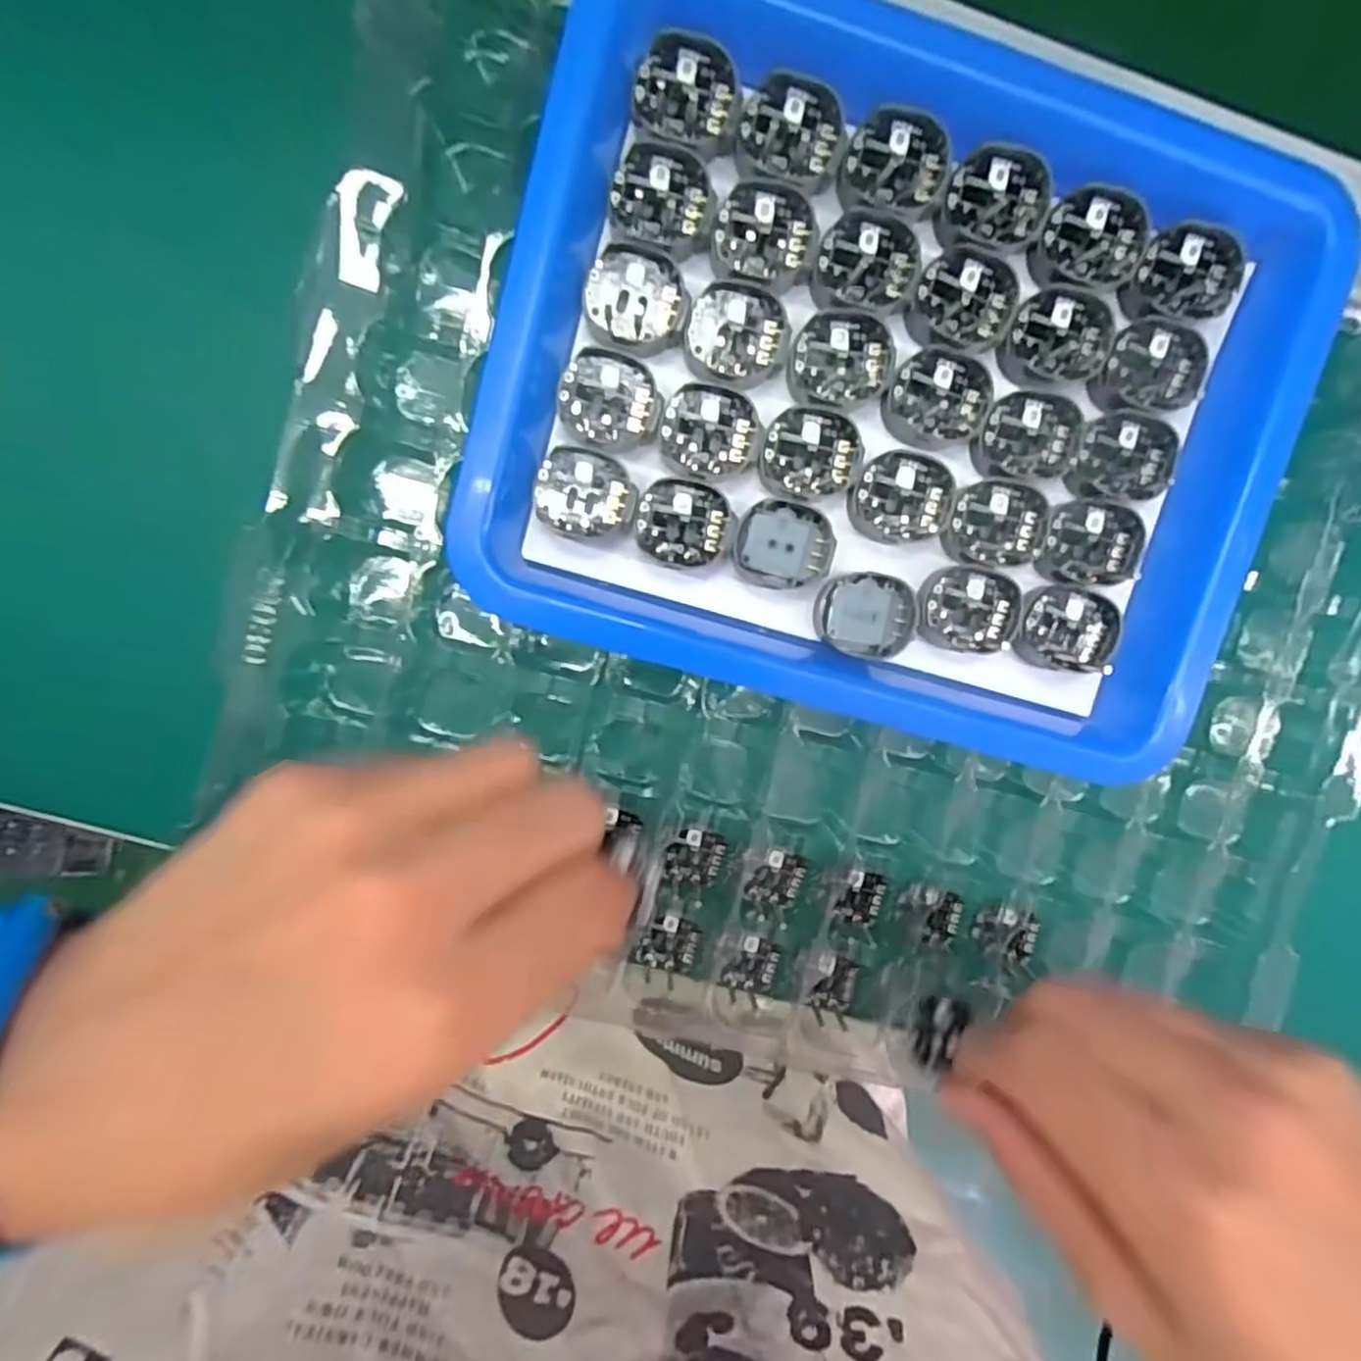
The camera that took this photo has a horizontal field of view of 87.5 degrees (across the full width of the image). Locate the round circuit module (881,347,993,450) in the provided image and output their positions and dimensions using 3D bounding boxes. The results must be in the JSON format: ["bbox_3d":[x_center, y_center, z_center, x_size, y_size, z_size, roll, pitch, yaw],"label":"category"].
[{"bbox_3d":[0.073,-0.080,0.200,0.030,0.004,0.027,0,95,-4],"label":"round circuit module"}]

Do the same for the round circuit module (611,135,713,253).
[{"bbox_3d":[-0.005,-0.129,0.189,0.027,0.005,0.024,18,94,-5],"label":"round circuit module"}]

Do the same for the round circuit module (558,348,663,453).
[{"bbox_3d":[-0.019,-0.077,0.195,0.027,0.004,0.025,0,95,-4],"label":"round circuit module"}]

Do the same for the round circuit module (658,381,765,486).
[{"bbox_3d":[0.009,-0.069,0.199,0.028,0.004,0.026,0,95,-4],"label":"round circuit module"}]

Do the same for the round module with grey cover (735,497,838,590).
[{"bbox_3d":[0.030,-0.039,0.207,0.028,0.005,0.024,5,95,-4],"label":"round module with grey cover"}]

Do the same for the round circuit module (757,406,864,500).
[{"bbox_3d":[0.037,-0.064,0.201,0.029,0.004,0.025,2,95,-4],"label":"round circuit module"}]

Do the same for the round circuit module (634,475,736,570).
[{"bbox_3d":[0.001,-0.045,0.207,0.028,0.009,0.024,6,95,-4],"label":"round circuit module"}]

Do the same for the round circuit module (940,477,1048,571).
[{"bbox_3d":[0.092,-0.046,0.208,0.030,0.004,0.025,1,95,-4],"label":"round circuit module"}]

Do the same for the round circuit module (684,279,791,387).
[{"bbox_3d":[0.016,-0.096,0.195,0.028,0.004,0.026,4,95,-4],"label":"round circuit module"}]

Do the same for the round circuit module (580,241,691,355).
[{"bbox_3d":[-0.012,-0.103,0.191,0.027,0.004,0.026,6,95,-4],"label":"round circuit module"}]

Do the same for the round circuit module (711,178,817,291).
[{"bbox_3d":[0.023,-0.121,0.191,0.028,0.004,0.025,6,95,-4],"label":"round circuit module"}]

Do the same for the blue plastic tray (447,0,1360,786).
[{"bbox_3d":[0.059,-0.081,0.212,0.216,0.054,0.181,16,94,-5],"label":"blue plastic tray"}]

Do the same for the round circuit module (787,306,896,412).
[{"bbox_3d":[0.045,-0.090,0.197,0.028,0.004,0.027,5,95,-4],"label":"round circuit module"}]

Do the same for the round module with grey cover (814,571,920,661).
[{"bbox_3d":[0.056,-0.019,0.213,0.029,0.008,0.024,17,94,-5],"label":"round module with grey cover"}]

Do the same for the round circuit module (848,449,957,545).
[{"bbox_3d":[0.064,-0.053,0.205,0.029,0.005,0.025,2,95,-4],"label":"round circuit module"}]

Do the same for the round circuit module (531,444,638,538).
[{"bbox_3d":[-0.027,-0.052,0.203,0.028,0.010,0.024,11,94,-5],"label":"round circuit module"}]

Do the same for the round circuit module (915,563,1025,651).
[{"bbox_3d":[0.085,-0.021,0.209,0.030,0.004,0.024,3,95,-4],"label":"round circuit module"}]

